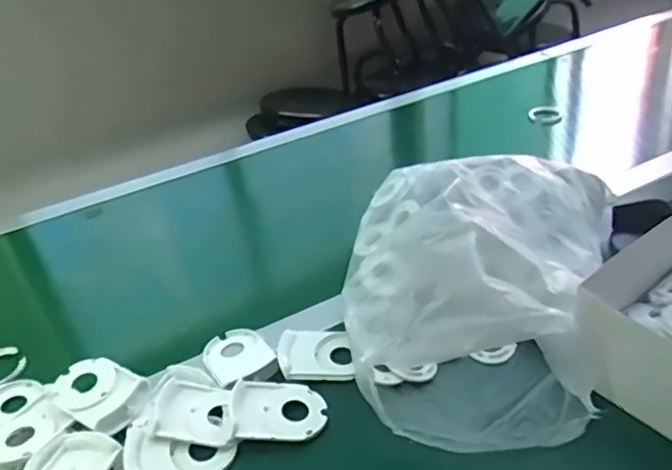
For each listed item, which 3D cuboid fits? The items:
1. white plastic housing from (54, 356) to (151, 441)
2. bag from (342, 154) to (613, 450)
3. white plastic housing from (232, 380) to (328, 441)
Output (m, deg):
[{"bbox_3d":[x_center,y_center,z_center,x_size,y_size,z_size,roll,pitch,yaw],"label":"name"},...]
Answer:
[{"bbox_3d":[-0.212,0.142,0.531,0.082,0.022,0.055,15,39,31],"label":"white plastic housing"},{"bbox_3d":[0.131,0.027,0.548,0.234,0.120,0.313,5,35,18],"label":"bag"},{"bbox_3d":[-0.047,0.145,0.494,0.073,0.022,0.057,-7,33,1],"label":"white plastic housing"}]

